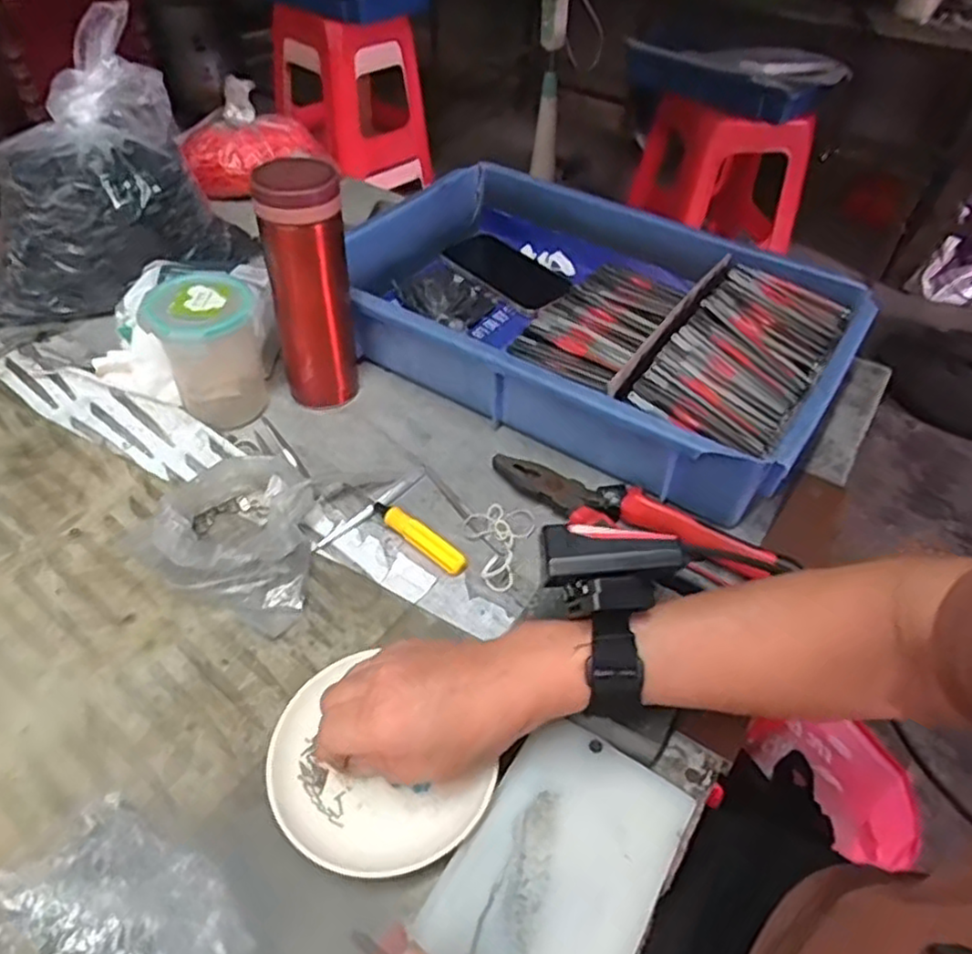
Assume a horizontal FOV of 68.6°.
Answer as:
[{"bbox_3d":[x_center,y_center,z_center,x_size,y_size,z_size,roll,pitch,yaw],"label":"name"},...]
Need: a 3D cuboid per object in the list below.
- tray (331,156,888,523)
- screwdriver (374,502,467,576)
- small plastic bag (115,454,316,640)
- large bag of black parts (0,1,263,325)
[{"bbox_3d":[0.086,-0.144,0.650,0.440,0.088,0.297,27,50,21],"label":"tray"},{"bbox_3d":[-0.049,0.042,0.504,0.085,0.017,0.017,32,52,24],"label":"screwdriver"},{"bbox_3d":[-0.168,0.028,0.487,0.138,0.047,0.123,21,48,16],"label":"small plastic bag"},{"bbox_3d":[-0.349,-0.265,0.643,0.181,0.199,0.165,6,44,2],"label":"large bag of black parts"}]

